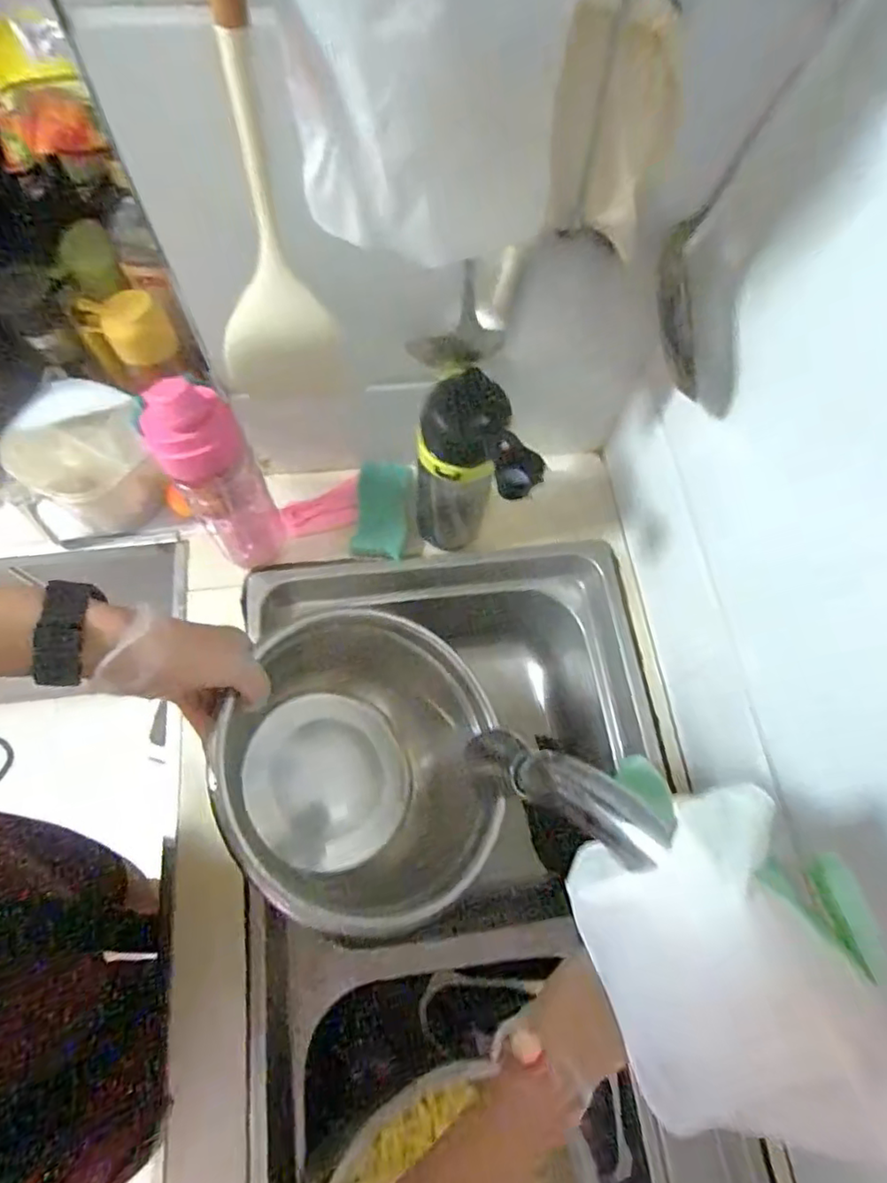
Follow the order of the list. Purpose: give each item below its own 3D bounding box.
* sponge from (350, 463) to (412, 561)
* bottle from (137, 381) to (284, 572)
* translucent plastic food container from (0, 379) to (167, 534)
[{"bbox_3d":[-0.070,-0.095,0.693,0.065,0.014,0.109,0,79,12],"label":"sponge"},{"bbox_3d":[-0.213,-0.103,0.569,0.074,0.253,0.065,-18,70,-10],"label":"bottle"},{"bbox_3d":[-0.391,-0.144,0.656,0.133,0.094,0.134,-37,74,-16],"label":"translucent plastic food container"}]

